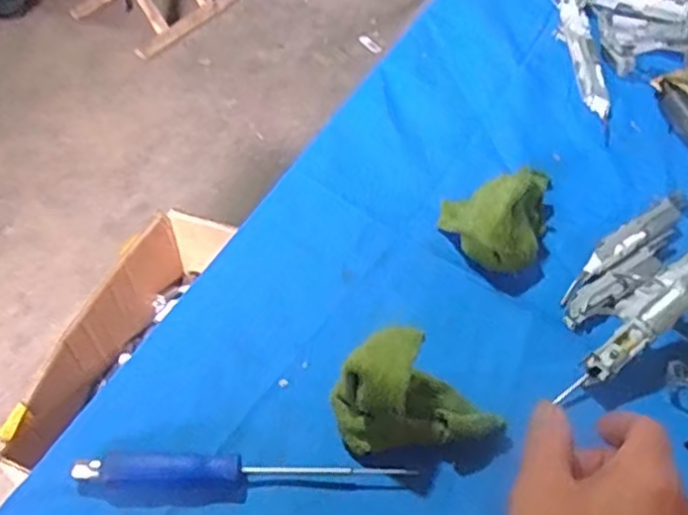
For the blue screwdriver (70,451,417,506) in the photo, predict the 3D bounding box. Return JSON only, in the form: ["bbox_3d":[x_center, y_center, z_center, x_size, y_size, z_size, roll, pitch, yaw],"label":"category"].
[{"bbox_3d":[-0.056,0.121,0.391,0.180,0.017,0.025,-1,54,-3],"label":"blue screwdriver"}]

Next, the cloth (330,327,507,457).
[{"bbox_3d":[0.043,0.078,0.404,0.097,0.056,0.050,-4,54,-6],"label":"cloth"}]

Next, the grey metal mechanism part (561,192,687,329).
[{"bbox_3d":[0.205,-0.002,0.495,0.152,0.019,0.037,-37,61,-26],"label":"grey metal mechanism part"}]

